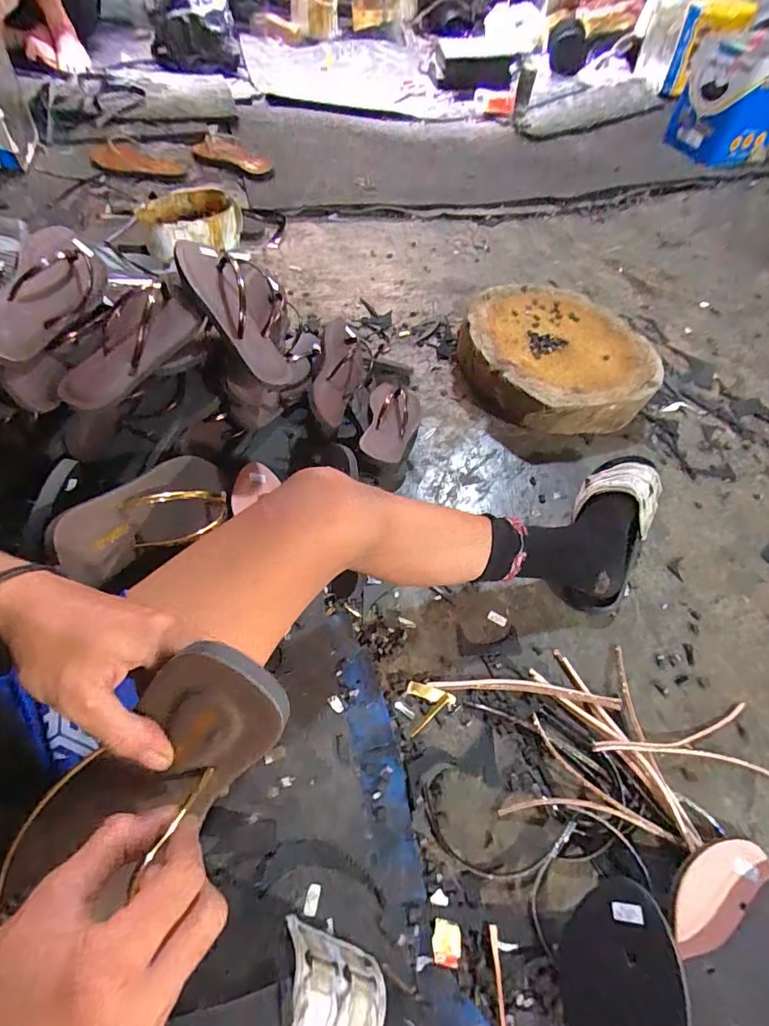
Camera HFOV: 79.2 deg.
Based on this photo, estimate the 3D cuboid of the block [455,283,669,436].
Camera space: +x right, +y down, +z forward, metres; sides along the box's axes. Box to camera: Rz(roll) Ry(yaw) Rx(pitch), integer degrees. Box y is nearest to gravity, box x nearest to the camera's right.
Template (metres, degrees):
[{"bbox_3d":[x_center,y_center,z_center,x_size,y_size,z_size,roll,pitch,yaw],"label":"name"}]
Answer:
[{"bbox_3d":[0.319,-0.294,0.882,0.332,0.092,0.343,2,56,-2],"label":"block"}]

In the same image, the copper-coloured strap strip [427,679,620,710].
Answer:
[{"bbox_3d":[0.168,0.215,0.567,0.222,0.006,0.021,4,42,5],"label":"copper-coloured strap strip"}]

